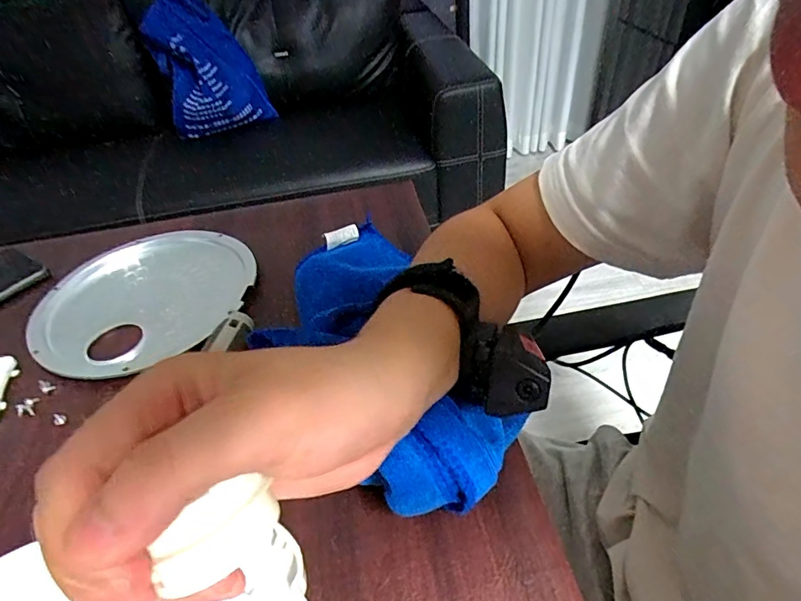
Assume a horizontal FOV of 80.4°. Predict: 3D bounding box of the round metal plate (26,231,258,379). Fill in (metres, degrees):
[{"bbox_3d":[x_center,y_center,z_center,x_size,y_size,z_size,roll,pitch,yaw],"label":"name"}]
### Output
[{"bbox_3d":[-0.222,-0.007,0.419,0.177,0.010,0.171,-3,43,3],"label":"round metal plate"}]

